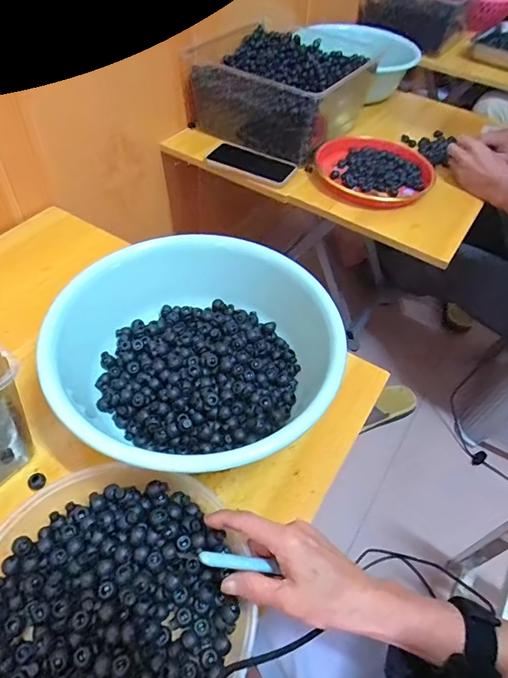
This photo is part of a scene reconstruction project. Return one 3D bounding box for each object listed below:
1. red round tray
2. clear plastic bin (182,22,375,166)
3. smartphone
[{"bbox_3d":[0.227,-0.317,0.839,0.204,0.034,0.204,2,51,-3],"label":"red round tray"},{"bbox_3d":[0.058,-0.496,0.900,0.284,0.135,0.248,32,55,19],"label":"clear plastic bin"},{"bbox_3d":[-0.003,-0.323,0.830,0.160,0.014,0.077,21,52,12],"label":"smartphone"}]

